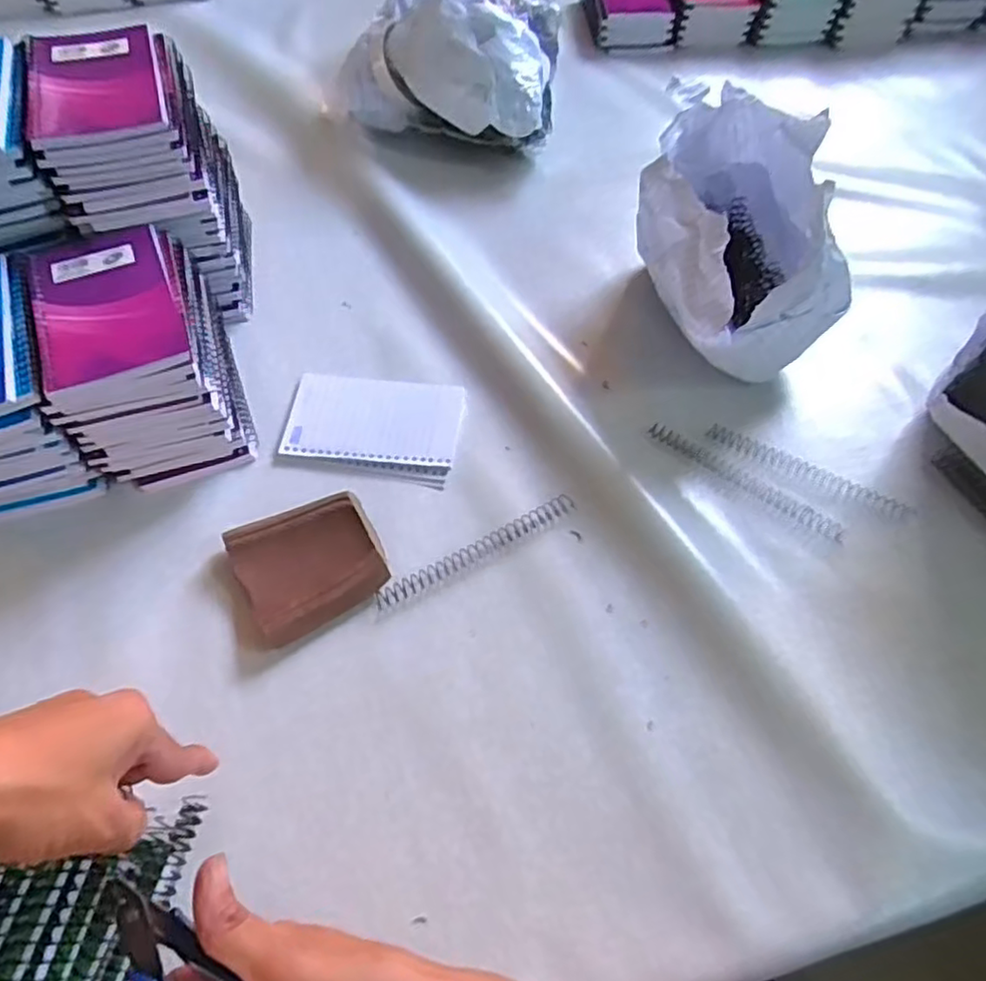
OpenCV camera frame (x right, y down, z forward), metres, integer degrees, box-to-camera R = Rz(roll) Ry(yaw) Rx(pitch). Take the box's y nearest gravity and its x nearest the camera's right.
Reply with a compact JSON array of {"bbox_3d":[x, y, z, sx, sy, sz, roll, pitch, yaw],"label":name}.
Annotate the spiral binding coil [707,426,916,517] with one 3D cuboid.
[{"bbox_3d":[0.229,-0.015,0.480,0.146,0.008,0.018,26,62,14],"label":"spiral binding coil"}]

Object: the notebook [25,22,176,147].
[{"bbox_3d":[-0.267,-0.277,0.444,0.081,0.014,0.125,-17,60,-13],"label":"notebook"}]

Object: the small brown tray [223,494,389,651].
[{"bbox_3d":[-0.119,0.047,0.436,0.088,0.022,0.084,-28,63,-17],"label":"small brown tray"}]

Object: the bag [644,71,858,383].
[{"bbox_3d":[0.184,-0.197,0.514,0.135,0.141,0.209,-11,59,-7],"label":"bag"}]

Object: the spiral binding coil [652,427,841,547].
[{"bbox_3d":[0.183,-0.008,0.479,0.151,0.009,0.015,32,64,18],"label":"spiral binding coil"}]

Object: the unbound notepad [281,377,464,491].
[{"bbox_3d":[-0.091,-0.051,0.504,0.130,0.006,0.090,9,59,5],"label":"unbound notepad"}]

